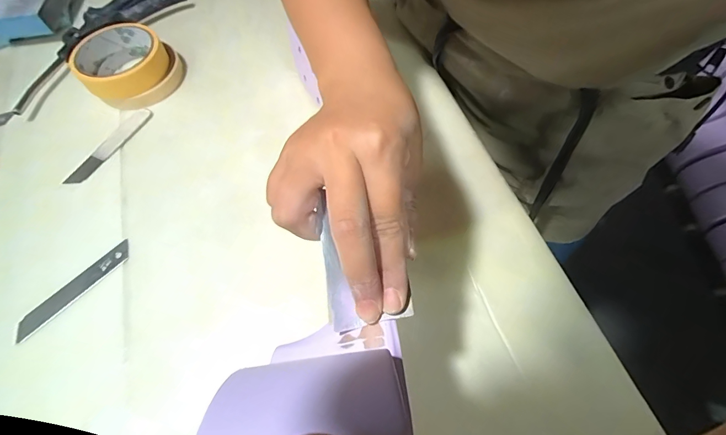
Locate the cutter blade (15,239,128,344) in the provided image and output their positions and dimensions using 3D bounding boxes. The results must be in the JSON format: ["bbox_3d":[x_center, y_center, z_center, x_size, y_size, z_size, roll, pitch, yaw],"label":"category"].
[{"bbox_3d":[-0.235,0.058,0.305,0.016,0.004,0.100,44,73,8],"label":"cutter blade"}]

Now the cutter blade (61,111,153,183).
[{"bbox_3d":[-0.252,-0.072,0.372,0.021,0.004,0.100,23,67,14],"label":"cutter blade"}]

